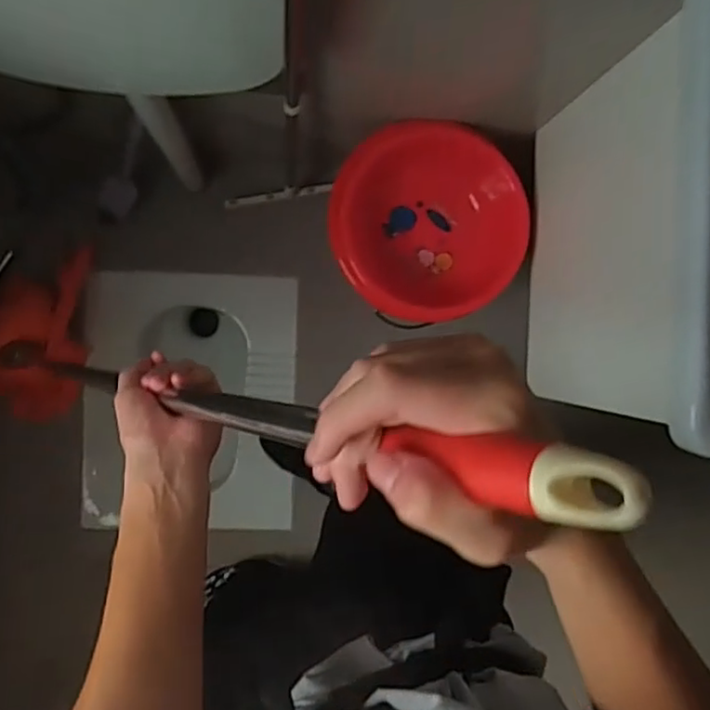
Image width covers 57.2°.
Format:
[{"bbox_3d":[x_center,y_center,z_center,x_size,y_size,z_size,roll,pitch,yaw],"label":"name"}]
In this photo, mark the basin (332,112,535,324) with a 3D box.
[{"bbox_3d":[0.116,-0.240,1.157,0.313,0.204,0.335,0,90,-8],"label":"basin"}]

